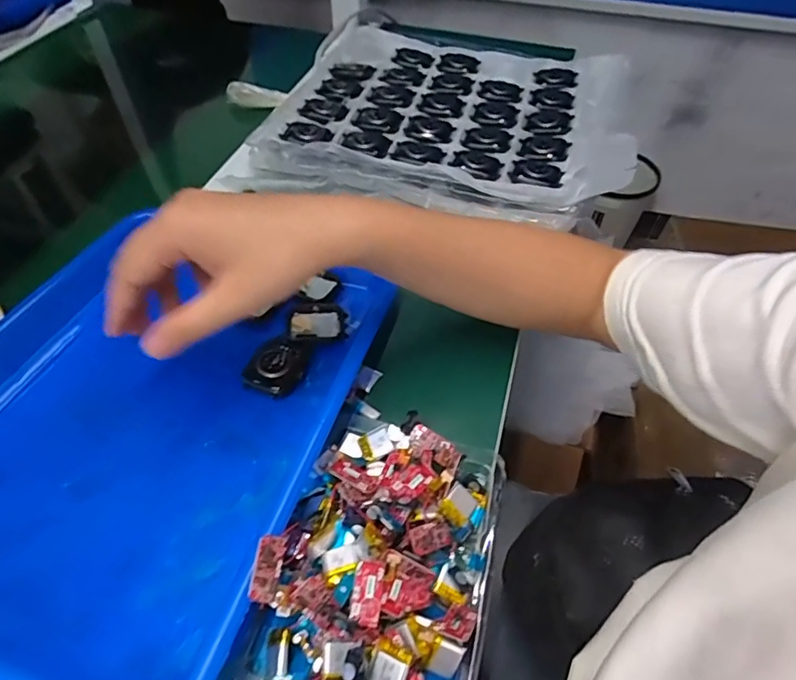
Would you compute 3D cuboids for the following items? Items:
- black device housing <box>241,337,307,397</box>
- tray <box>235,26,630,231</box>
[{"bbox_3d":[-0.081,0.016,0.351,0.035,0.007,0.044,19,59,13],"label":"black device housing"},{"bbox_3d":[0.050,-0.229,0.511,0.342,0.048,0.263,14,58,10],"label":"tray"}]

